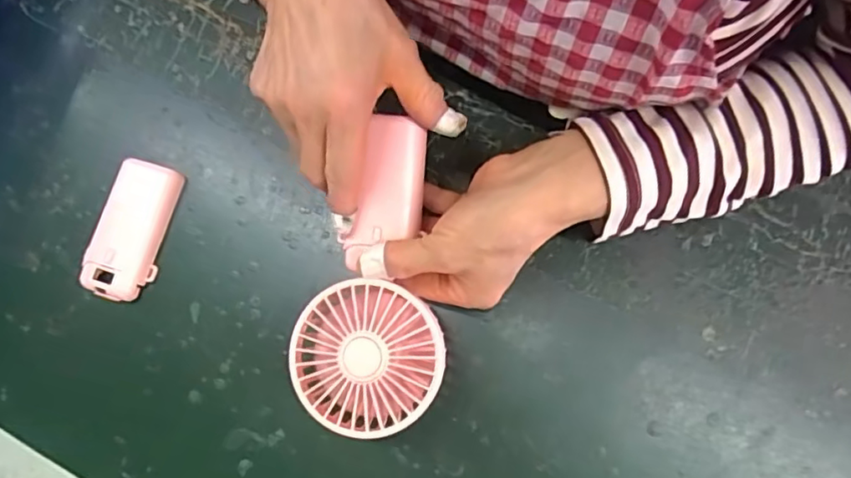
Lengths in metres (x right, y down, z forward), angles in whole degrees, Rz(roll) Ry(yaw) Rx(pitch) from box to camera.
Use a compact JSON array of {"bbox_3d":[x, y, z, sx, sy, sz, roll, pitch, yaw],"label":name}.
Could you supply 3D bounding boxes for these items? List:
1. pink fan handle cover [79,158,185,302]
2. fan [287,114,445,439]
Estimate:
[{"bbox_3d":[-0.201,-0.006,0.403,0.045,0.017,0.092,14,75,5],"label":"pink fan handle cover"},{"bbox_3d":[-0.027,0.021,0.343,0.084,0.036,0.175,9,89,3],"label":"fan"}]

